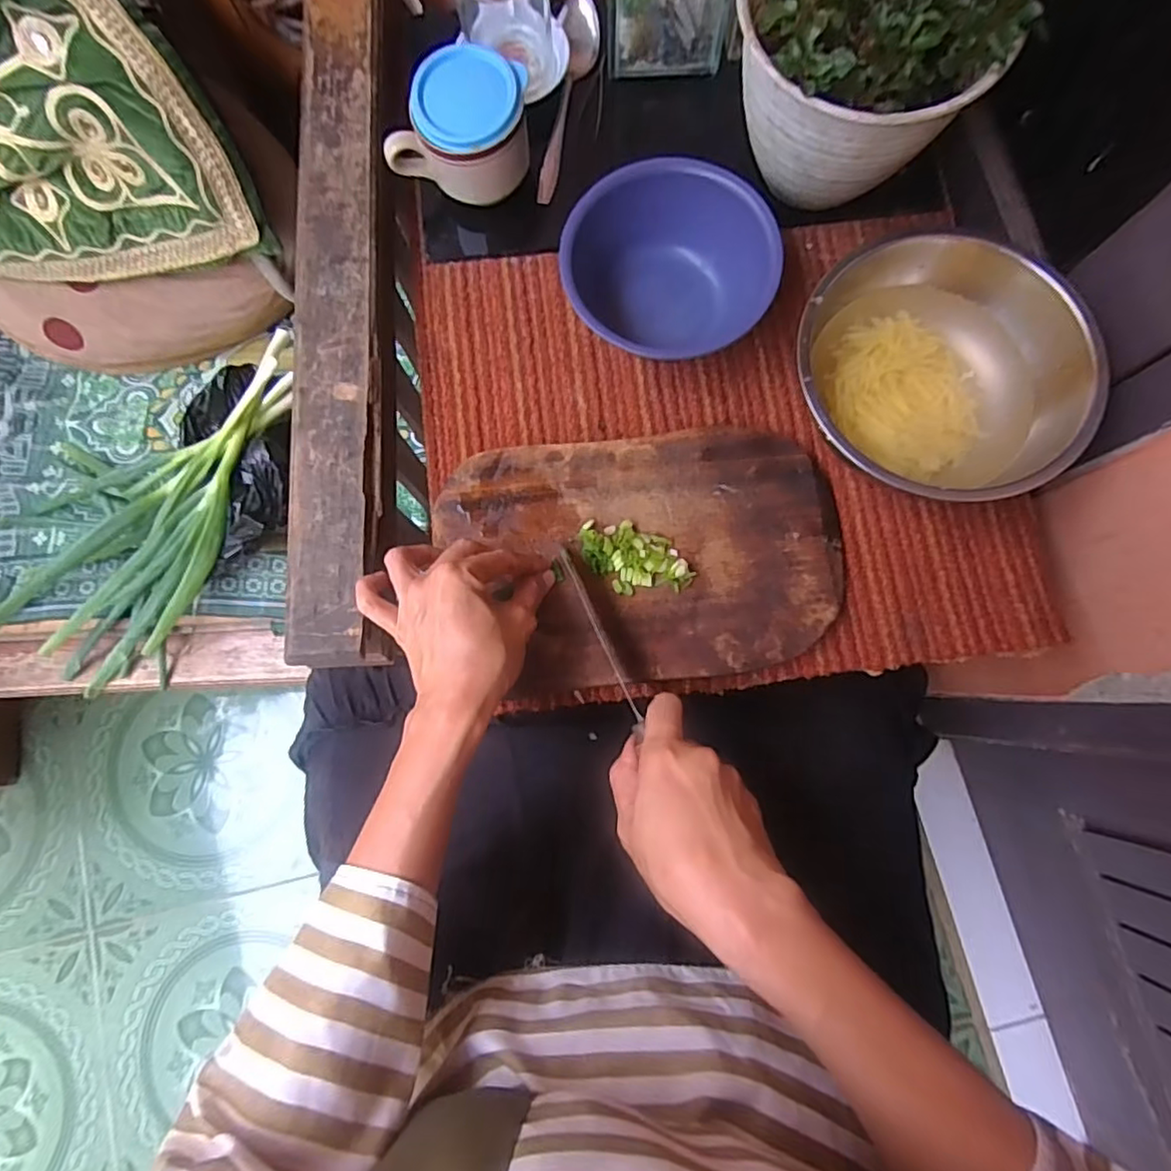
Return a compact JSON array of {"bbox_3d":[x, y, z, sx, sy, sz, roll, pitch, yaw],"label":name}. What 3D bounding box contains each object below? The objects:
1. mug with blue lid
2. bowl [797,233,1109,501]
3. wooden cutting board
[{"bbox_3d":[-0.091,-0.345,0.478,0.091,0.073,0.080,18,81,4],"label":"mug with blue lid"},{"bbox_3d":[0.239,-0.144,0.432,0.189,0.061,0.186,-11,80,-1],"label":"bowl"},{"bbox_3d":[0.039,-0.022,0.447,0.278,0.019,0.177,-5,80,0],"label":"wooden cutting board"}]

